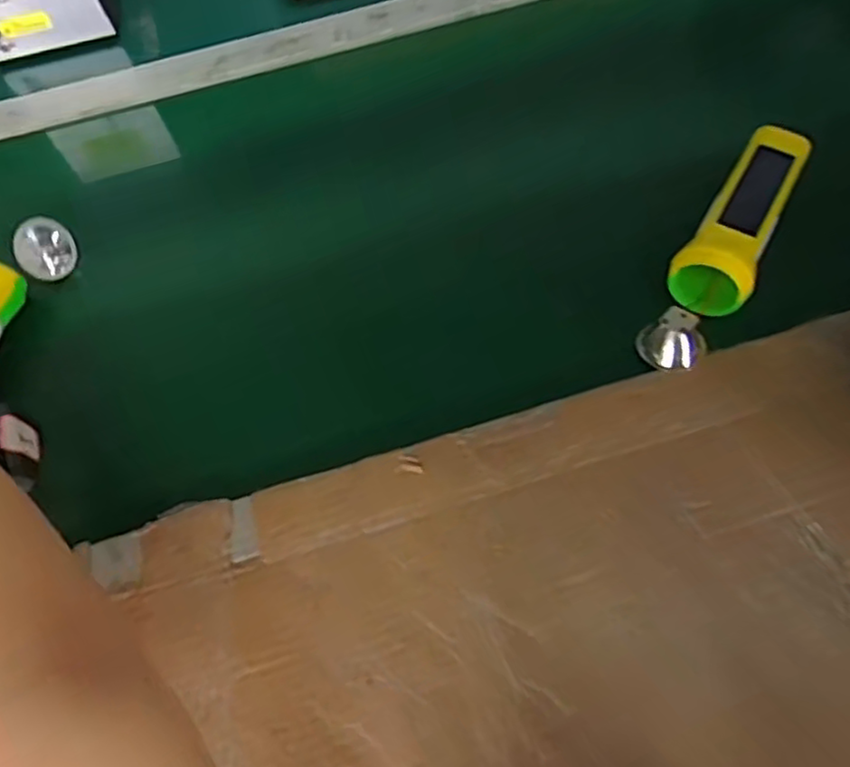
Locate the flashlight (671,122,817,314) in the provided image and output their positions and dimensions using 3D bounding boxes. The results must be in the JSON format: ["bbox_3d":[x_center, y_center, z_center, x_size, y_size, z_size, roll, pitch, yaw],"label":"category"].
[{"bbox_3d":[0.226,-0.120,0.453,0.056,0.046,0.151,27,70,15],"label":"flashlight"}]

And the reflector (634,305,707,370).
[{"bbox_3d":[0.168,-0.029,0.434,0.041,0.030,0.035,36,72,18],"label":"reflector"}]

